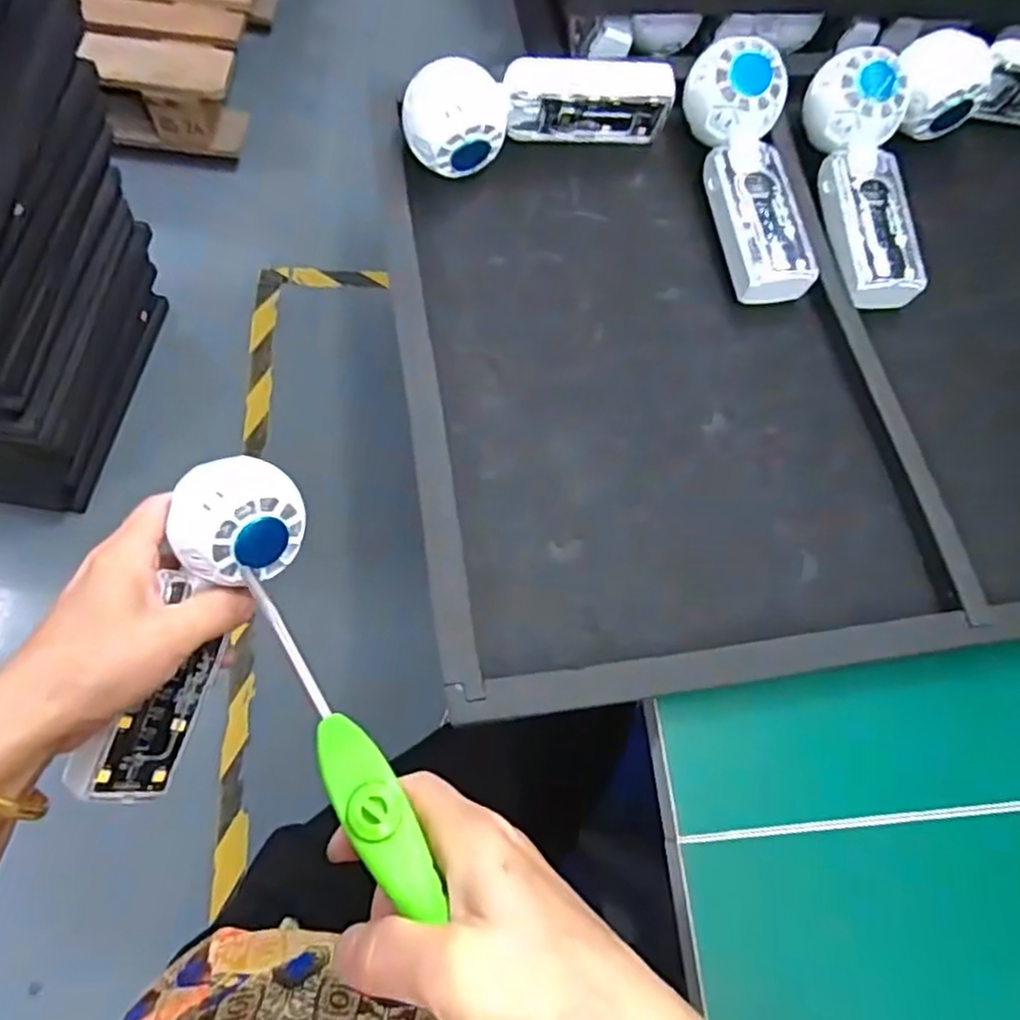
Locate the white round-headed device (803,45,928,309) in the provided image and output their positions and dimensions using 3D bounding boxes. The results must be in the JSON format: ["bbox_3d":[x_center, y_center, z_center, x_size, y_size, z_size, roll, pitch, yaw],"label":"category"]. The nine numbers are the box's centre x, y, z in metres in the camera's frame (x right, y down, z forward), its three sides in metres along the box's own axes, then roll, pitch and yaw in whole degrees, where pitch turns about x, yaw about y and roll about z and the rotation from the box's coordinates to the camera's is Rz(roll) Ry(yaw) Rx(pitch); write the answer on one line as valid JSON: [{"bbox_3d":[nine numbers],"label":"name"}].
[{"bbox_3d":[0.239,-0.214,0.465,0.059,0.037,0.169,-6,84,-4],"label":"white round-headed device"}]

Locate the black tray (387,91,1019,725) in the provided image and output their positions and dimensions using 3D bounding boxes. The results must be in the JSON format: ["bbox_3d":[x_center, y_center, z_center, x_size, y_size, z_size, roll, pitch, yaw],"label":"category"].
[{"bbox_3d":[0.225,-0.097,0.440,0.565,0.018,0.361,-6,67,-8],"label":"black tray"}]

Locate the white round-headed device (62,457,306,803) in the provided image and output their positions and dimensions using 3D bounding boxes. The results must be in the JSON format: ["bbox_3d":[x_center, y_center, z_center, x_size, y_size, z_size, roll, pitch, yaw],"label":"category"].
[{"bbox_3d":[-0.156,0.057,0.340,0.053,0.050,0.170,22,92,12],"label":"white round-headed device"}]

